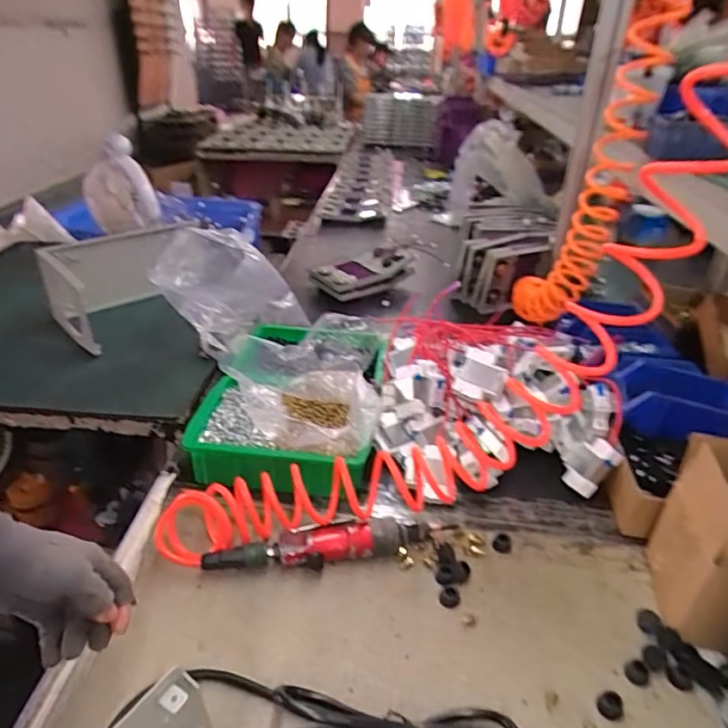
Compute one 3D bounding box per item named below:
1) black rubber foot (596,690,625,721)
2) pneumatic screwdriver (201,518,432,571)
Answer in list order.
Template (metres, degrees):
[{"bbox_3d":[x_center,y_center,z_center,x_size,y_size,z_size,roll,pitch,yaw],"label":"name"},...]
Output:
[{"bbox_3d":[0.233,0.321,0.516,0.023,0.009,0.027,24,38,32],"label":"black rubber foot"},{"bbox_3d":[-0.049,0.217,0.648,0.269,0.044,0.051,-4,31,-8],"label":"pneumatic screwdriver"}]

